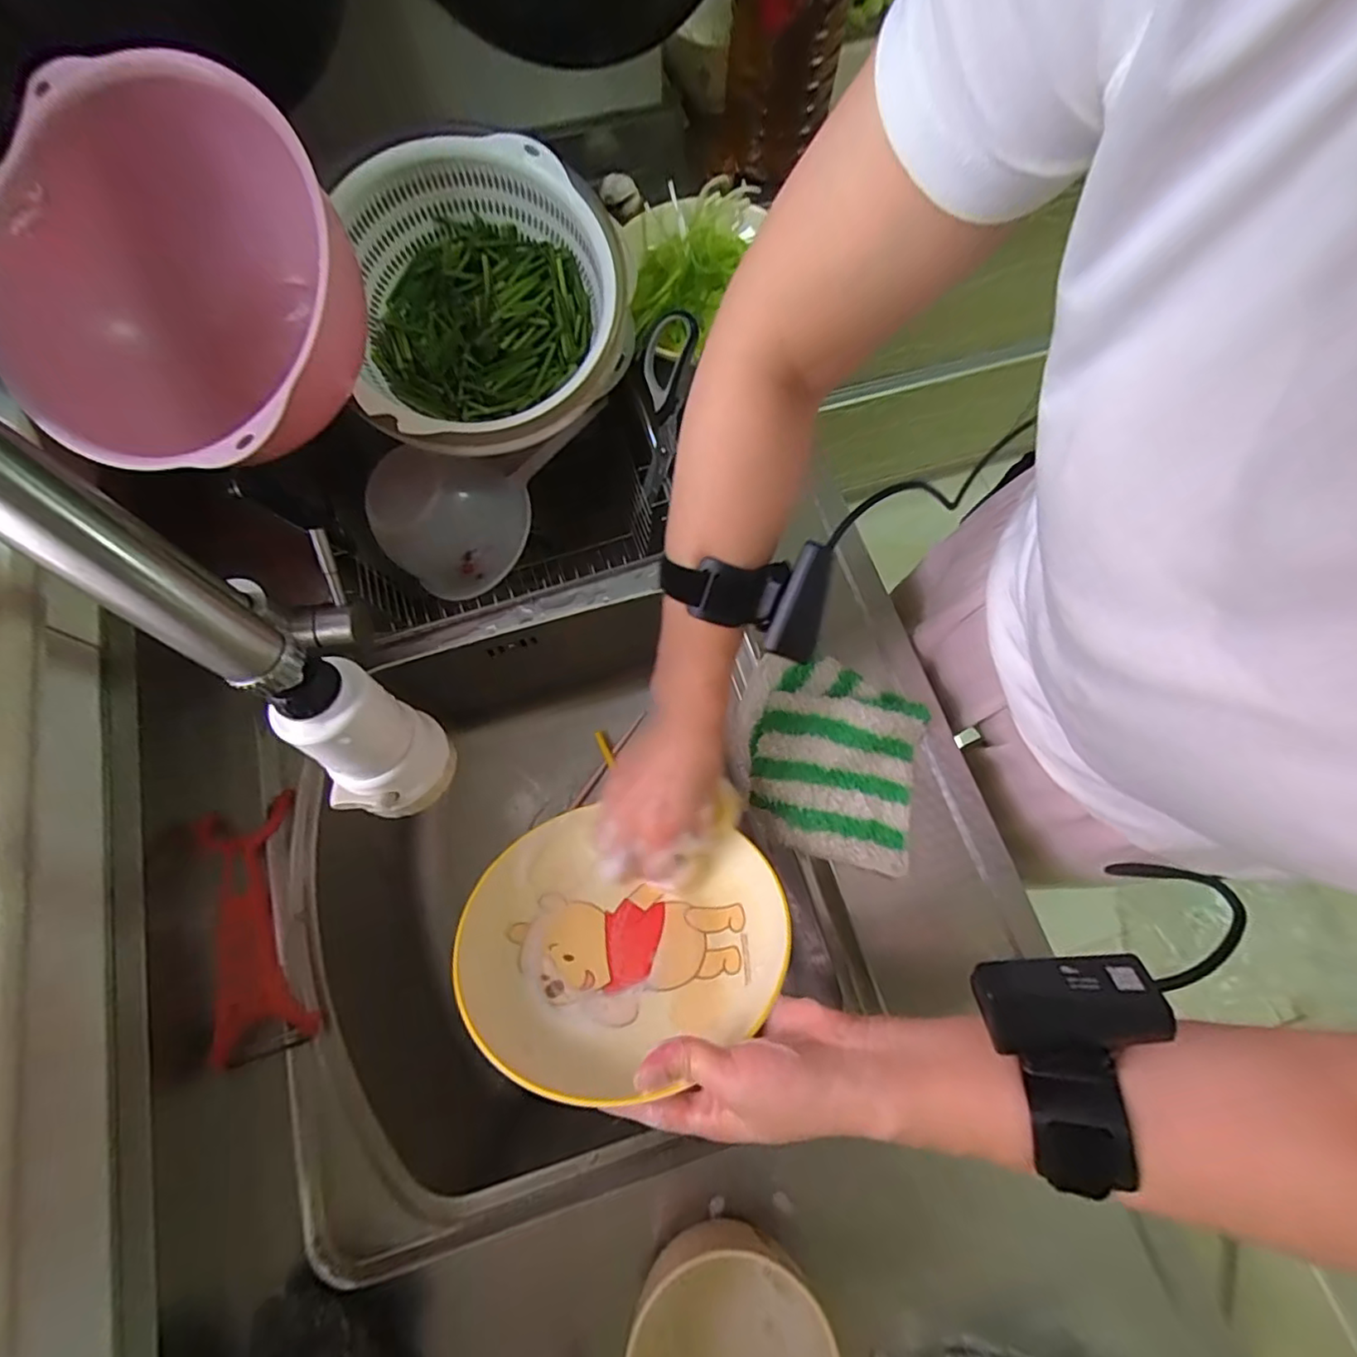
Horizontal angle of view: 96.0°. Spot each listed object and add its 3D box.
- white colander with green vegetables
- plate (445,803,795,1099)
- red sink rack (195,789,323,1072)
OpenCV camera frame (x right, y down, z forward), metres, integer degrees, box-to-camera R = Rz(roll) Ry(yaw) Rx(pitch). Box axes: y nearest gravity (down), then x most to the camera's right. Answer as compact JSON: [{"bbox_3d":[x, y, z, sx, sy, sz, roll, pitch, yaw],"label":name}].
[{"bbox_3d":[-0.166,-0.325,0.538,0.218,0.105,0.237,0,88,-1],"label":"white colander with green vegetables"},{"bbox_3d":[-0.039,0.166,0.390,0.201,0.037,0.168,7,39,11],"label":"plate"},{"bbox_3d":[-0.293,0.166,0.426,0.053,0.040,0.169,-12,72,-4],"label":"red sink rack"}]

